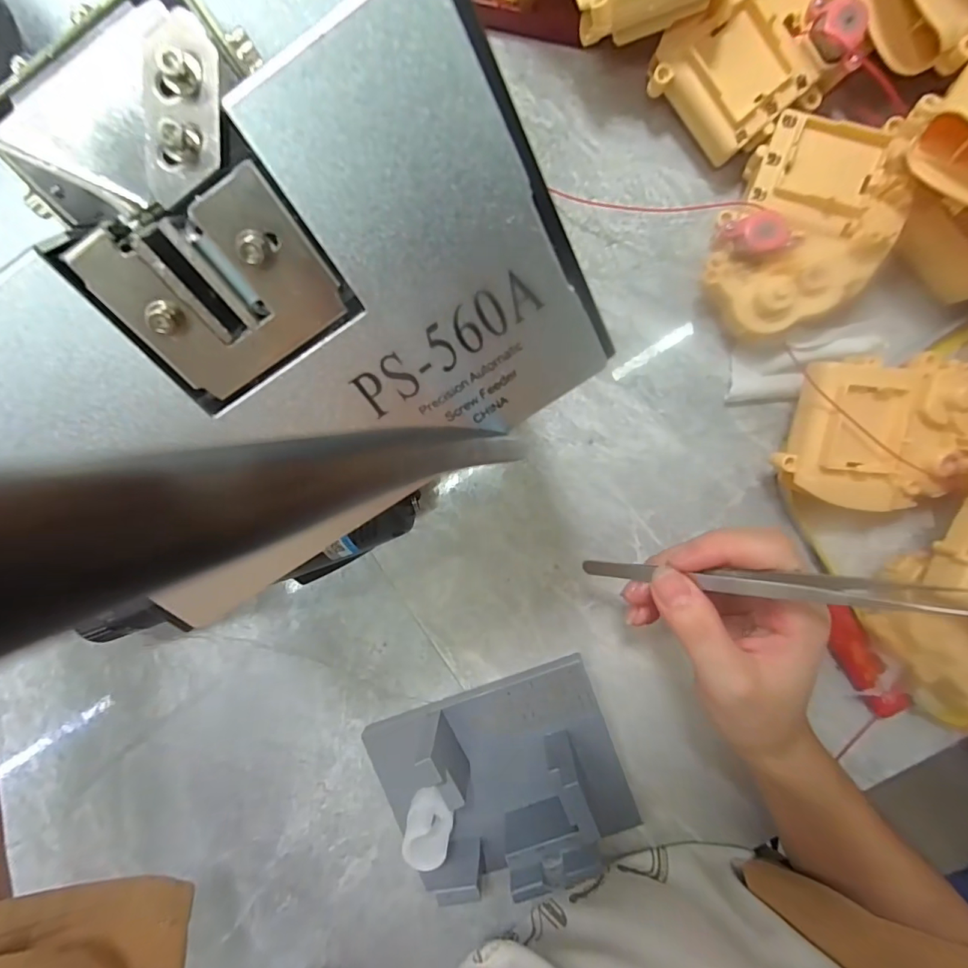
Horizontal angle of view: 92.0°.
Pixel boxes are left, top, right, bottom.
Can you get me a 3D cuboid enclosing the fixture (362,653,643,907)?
[{"bbox_3d":[0.009,0.177,0.263,0.140,0.047,0.112,-21,94,4],"label":"fixture"}]

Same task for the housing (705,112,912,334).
[{"bbox_3d":[0.152,-0.119,0.232,0.075,0.040,0.096,28,96,0],"label":"housing"}]

